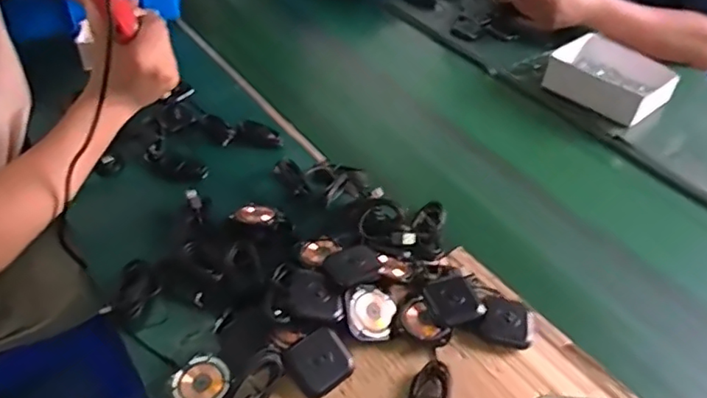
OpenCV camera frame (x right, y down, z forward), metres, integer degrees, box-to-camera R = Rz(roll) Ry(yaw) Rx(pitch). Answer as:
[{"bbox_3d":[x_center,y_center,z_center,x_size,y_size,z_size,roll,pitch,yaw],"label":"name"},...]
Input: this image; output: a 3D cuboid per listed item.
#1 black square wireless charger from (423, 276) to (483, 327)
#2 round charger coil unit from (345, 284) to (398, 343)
[{"bbox_3d":[0.109,0.111,0.614,0.055,0.014,0.056,-18,53,-17],"label":"black square wireless charger"},{"bbox_3d":[0.019,0.121,0.597,0.058,0.004,0.058,14,58,-24],"label":"round charger coil unit"}]

